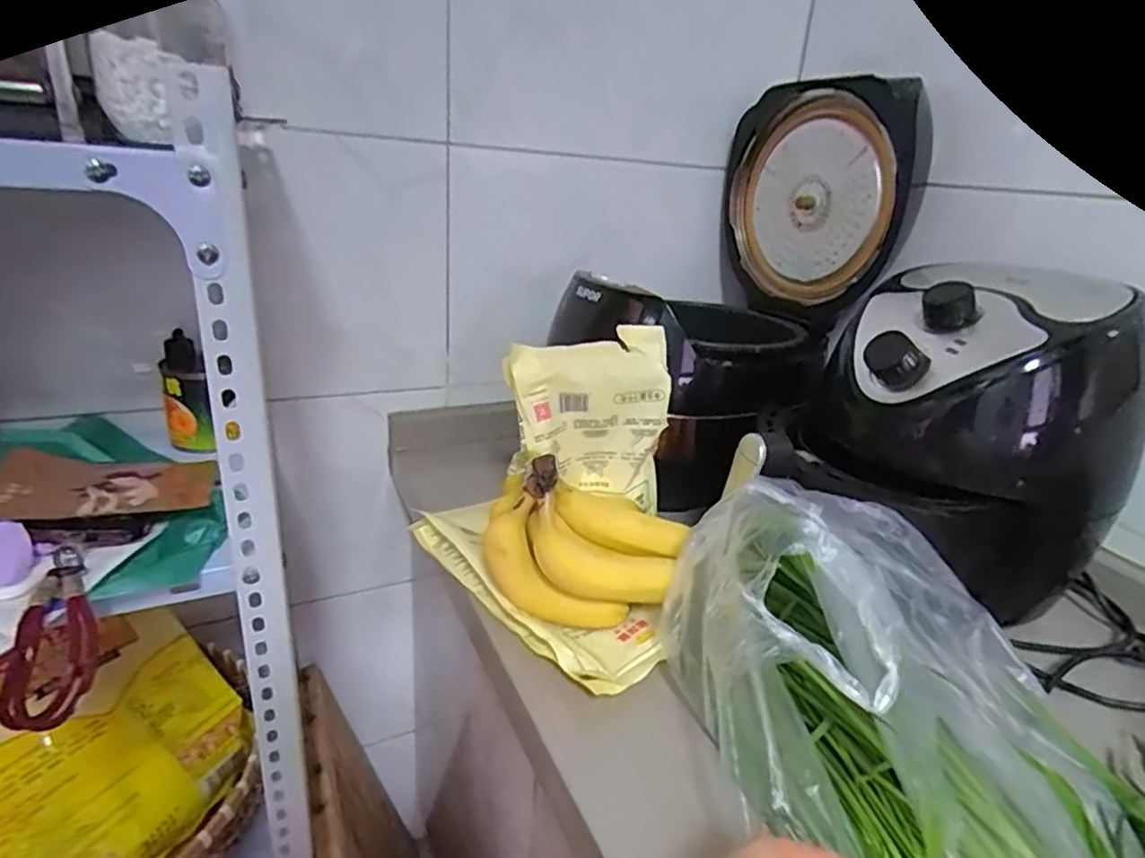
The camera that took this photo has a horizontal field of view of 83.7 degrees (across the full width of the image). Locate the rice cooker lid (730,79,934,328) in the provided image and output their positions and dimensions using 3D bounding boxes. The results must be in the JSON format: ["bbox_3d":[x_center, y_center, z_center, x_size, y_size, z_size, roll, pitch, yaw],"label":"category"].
[{"bbox_3d":[0.303,-0.287,0.823,0.053,0.272,0.268,-7,25,-27],"label":"rice cooker lid"}]

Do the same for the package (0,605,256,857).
[{"bbox_3d":[-0.456,0.308,0.593,0.232,0.087,0.254,58,27,10],"label":"package"}]

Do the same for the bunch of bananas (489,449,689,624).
[{"bbox_3d":[0.013,0.087,0.539,0.158,0.128,0.073,5,23,1],"label":"bunch of bananas"}]

